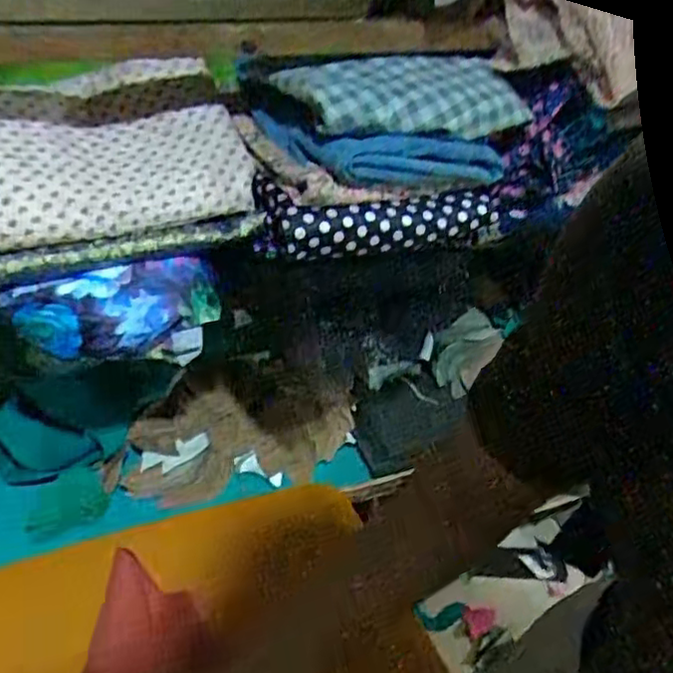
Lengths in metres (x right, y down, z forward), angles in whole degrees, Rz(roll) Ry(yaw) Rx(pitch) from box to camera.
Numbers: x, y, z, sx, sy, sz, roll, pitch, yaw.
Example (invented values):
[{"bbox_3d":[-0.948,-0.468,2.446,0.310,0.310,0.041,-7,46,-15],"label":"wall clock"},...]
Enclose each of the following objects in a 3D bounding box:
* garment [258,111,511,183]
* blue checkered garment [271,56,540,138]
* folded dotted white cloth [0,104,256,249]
[{"bbox_3d":[0.048,-0.194,0.667,0.234,0.059,0.152,-10,40,-17],"label":"garment"},{"bbox_3d":[0.069,-0.225,0.630,0.233,0.048,0.089,-10,40,-17],"label":"blue checkered garment"},{"bbox_3d":[-0.204,-0.151,0.608,0.245,0.026,0.120,-8,70,-19],"label":"folded dotted white cloth"}]

